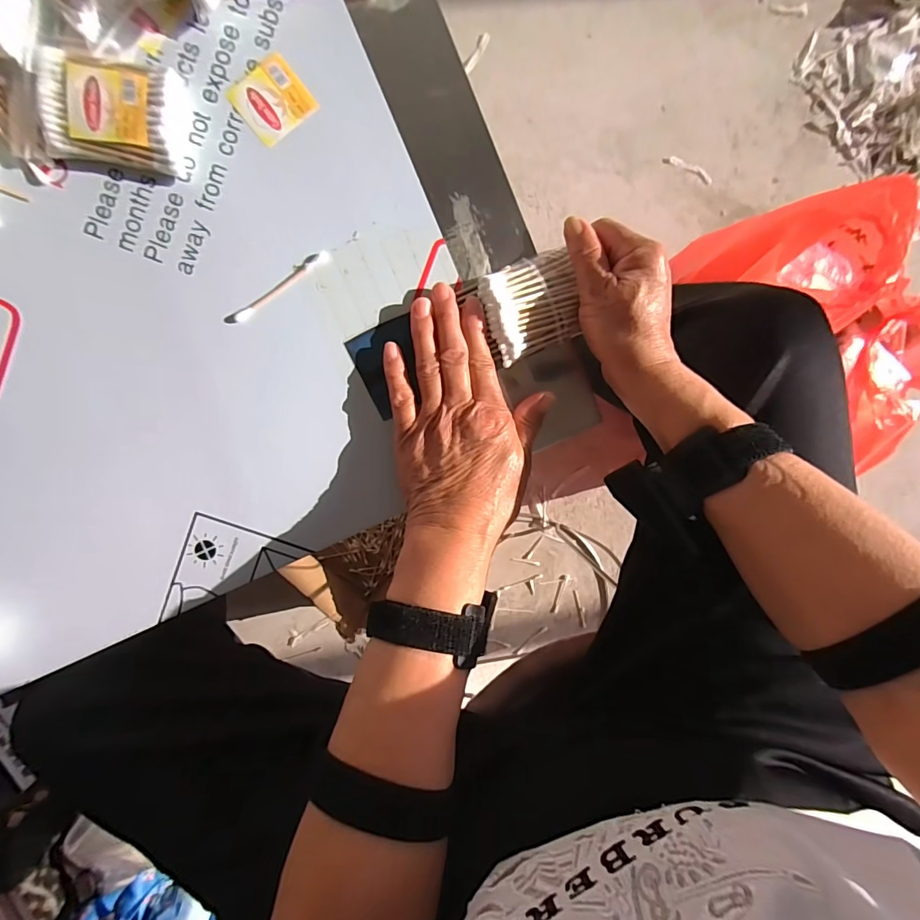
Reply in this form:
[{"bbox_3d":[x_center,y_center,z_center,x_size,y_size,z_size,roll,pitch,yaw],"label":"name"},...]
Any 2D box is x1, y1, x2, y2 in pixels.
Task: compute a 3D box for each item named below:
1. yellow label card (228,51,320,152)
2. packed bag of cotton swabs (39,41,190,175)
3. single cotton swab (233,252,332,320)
[{"bbox_3d":[-0.119,-0.229,0.290,0.043,0.004,0.040,-42,101,-2],"label":"yellow label card"},{"bbox_3d":[-0.204,-0.207,0.273,0.074,0.021,0.055,6,95,-5],"label":"packed bag of cotton swabs"},{"bbox_3d":[-0.117,-0.115,0.301,0.074,0.004,0.006,-37,96,0],"label":"single cotton swab"}]

